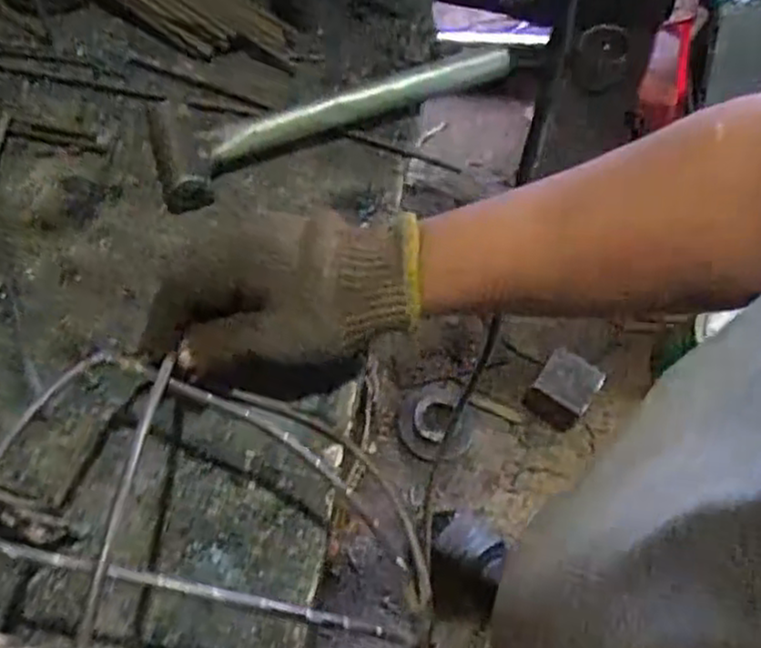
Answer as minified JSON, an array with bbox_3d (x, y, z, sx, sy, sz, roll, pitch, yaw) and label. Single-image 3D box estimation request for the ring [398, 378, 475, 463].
[{"bbox_3d":[0.100,0.176,1.334,0.140,0.008,0.143,1,85,-11],"label":"ring"}]

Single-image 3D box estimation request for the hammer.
[{"bbox_3d":[-0.029,-0.133,0.495,0.245,0.029,0.078,-10,64,-6],"label":"hammer"}]

